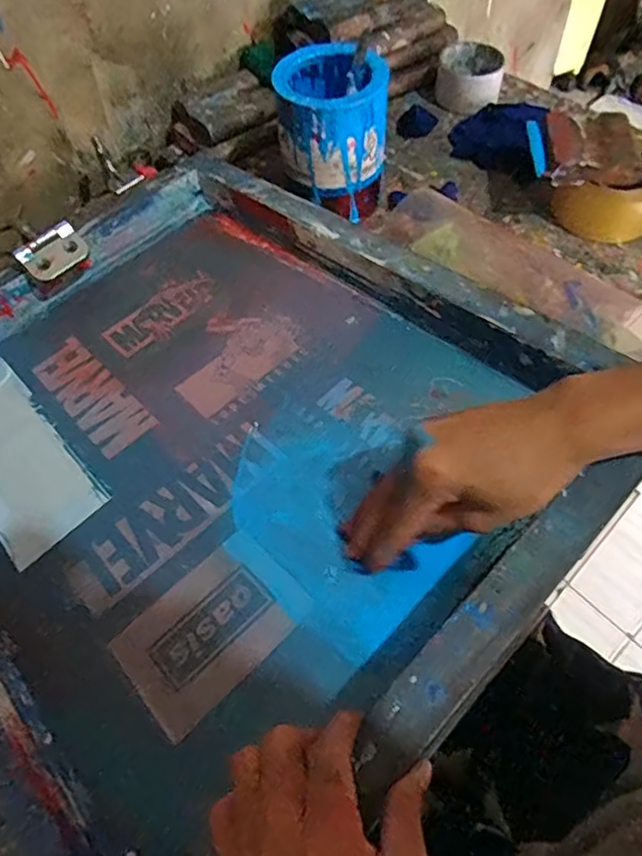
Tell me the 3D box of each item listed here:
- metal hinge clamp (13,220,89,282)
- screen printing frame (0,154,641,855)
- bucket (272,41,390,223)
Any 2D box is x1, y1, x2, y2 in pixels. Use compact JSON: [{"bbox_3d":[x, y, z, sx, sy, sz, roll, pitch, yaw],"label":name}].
[{"bbox_3d":[-0.257,-0.169,0.543,0.040,0.019,0.059,36,68,21],"label":"metal hinge clamp"},{"bbox_3d":[-0.096,-0.012,0.438,0.434,0.044,0.536,-42,58,-19],"label":"screen printing frame"},{"bbox_3d":[0.014,-0.311,0.568,0.102,0.102,0.103,-1,60,2],"label":"bucket"}]

